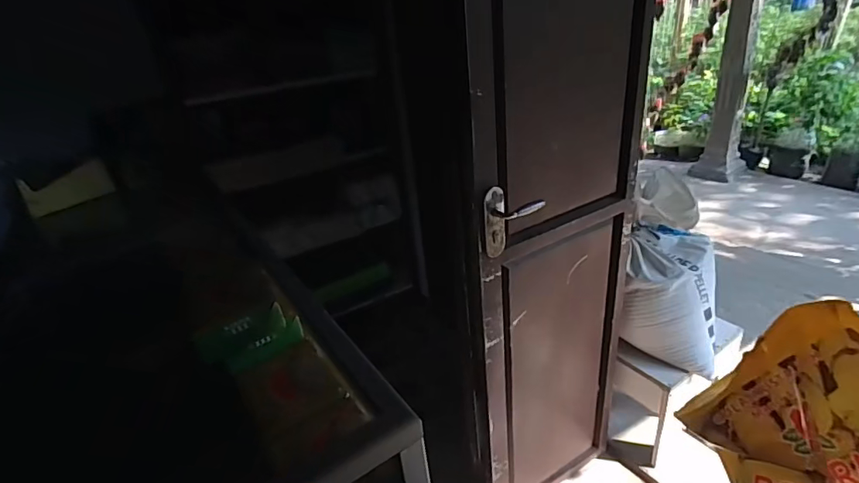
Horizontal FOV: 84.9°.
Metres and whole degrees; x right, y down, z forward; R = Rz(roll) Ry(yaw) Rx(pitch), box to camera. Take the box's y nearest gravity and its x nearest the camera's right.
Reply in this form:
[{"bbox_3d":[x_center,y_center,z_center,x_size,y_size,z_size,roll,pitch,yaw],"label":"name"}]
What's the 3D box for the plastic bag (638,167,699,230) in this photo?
[{"bbox_3d":[0.649,-0.109,1.277,0.151,0.125,0.105,7,32,24],"label":"plastic bag"}]

